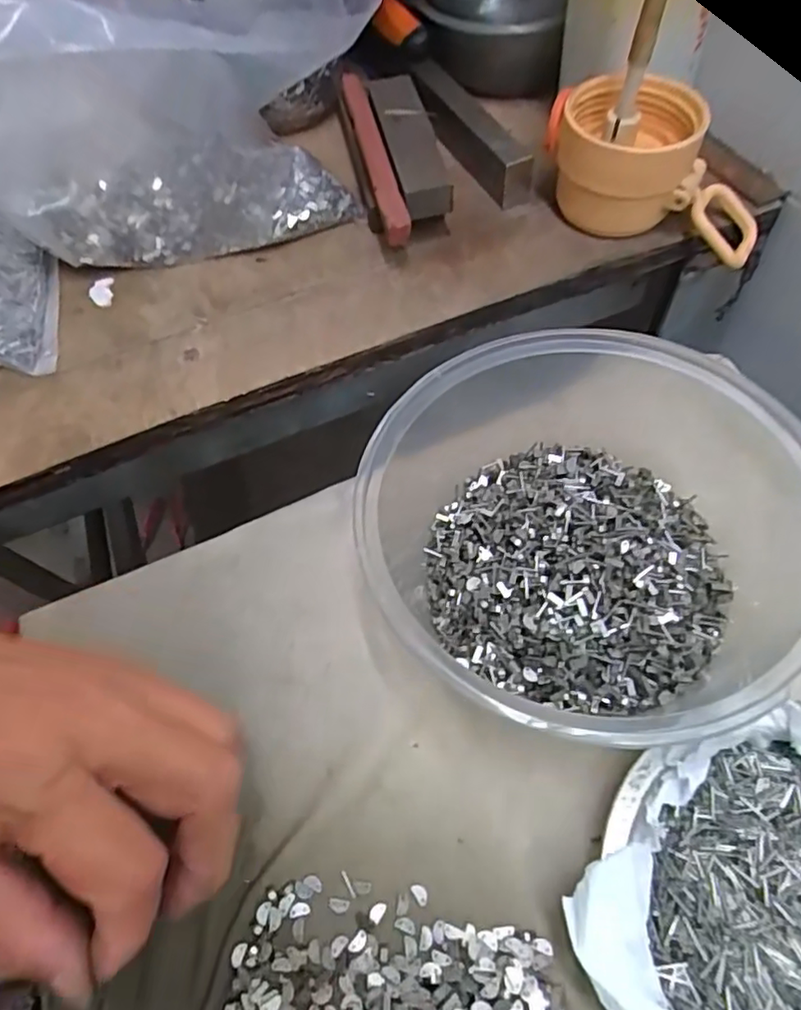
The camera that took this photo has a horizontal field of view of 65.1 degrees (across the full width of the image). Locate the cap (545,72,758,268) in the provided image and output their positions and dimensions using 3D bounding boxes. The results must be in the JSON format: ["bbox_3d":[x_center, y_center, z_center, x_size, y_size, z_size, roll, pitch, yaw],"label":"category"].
[{"bbox_3d":[0.122,-0.162,0.300,0.104,0.055,0.061,5,59,8],"label":"cap"}]

